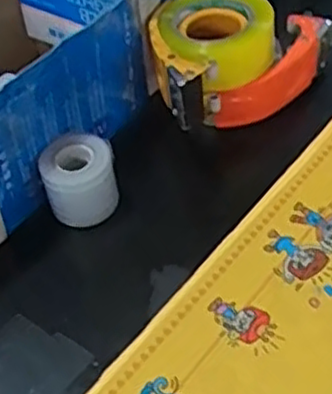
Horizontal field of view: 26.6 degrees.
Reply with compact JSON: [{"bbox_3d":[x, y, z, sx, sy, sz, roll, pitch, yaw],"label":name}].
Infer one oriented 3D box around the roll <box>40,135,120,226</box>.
[{"bbox_3d":[-0.083,-0.017,0.676,0.066,0.068,0.058,-13,48,-6],"label":"roll"}]

